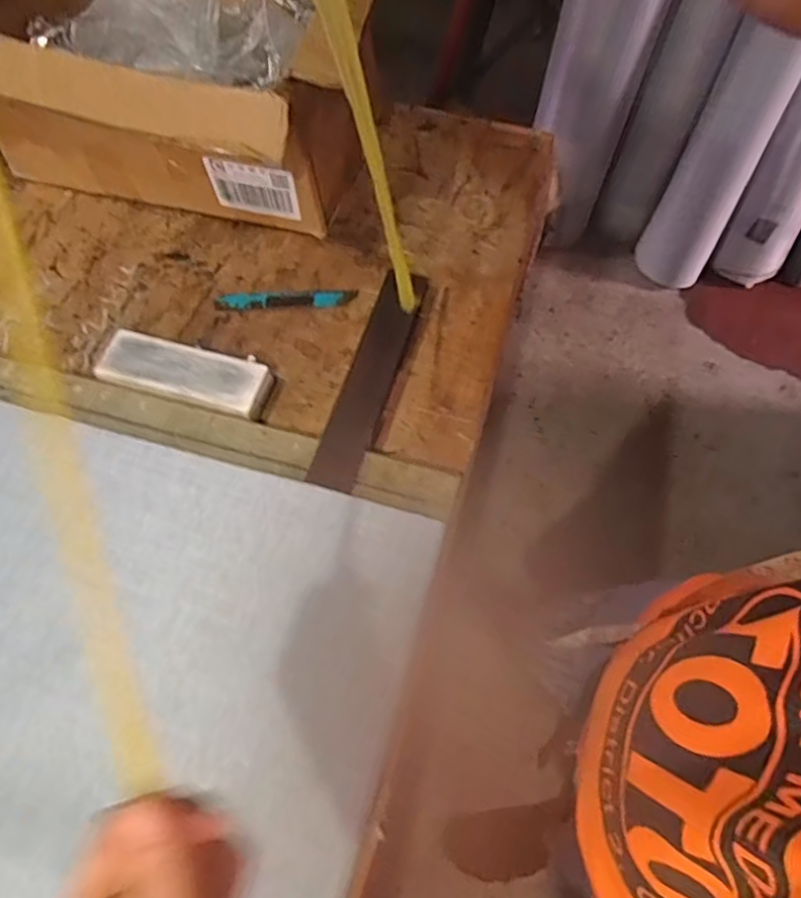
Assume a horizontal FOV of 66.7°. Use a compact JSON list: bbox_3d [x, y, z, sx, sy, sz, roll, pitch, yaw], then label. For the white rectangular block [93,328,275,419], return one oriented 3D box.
[{"bbox_3d":[-0.230,-0.080,0.658,0.182,0.034,0.064,14,64,8],"label":"white rectangular block"}]

